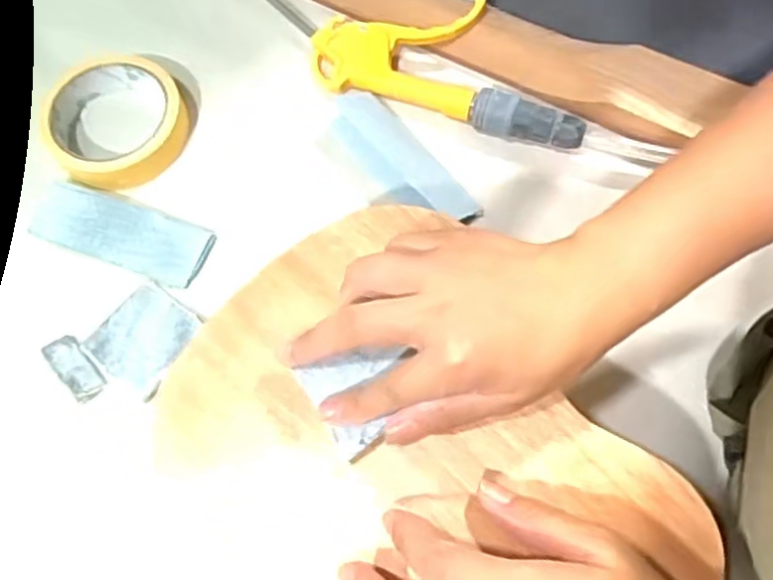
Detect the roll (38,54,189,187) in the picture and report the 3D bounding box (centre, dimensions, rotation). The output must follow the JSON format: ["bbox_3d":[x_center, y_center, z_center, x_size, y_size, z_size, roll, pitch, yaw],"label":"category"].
[{"bbox_3d":[-0.185,-0.115,0.483,0.087,0.024,0.092,0,66,-1],"label":"roll"}]

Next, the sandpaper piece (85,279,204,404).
[{"bbox_3d":[-0.144,0.028,0.429,0.052,0.004,0.057,34,72,12],"label":"sandpaper piece"}]

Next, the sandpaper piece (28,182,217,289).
[{"bbox_3d":[-0.171,-0.038,0.457,0.117,0.006,0.042,19,67,7],"label":"sandpaper piece"}]

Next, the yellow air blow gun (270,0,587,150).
[{"bbox_3d":[0.009,-0.170,0.501,0.266,0.032,0.089,17,67,6],"label":"yellow air blow gun"}]

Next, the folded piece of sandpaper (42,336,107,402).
[{"bbox_3d":[-0.184,0.046,0.423,0.020,0.011,0.041,-40,73,-17],"label":"folded piece of sandpaper"}]

